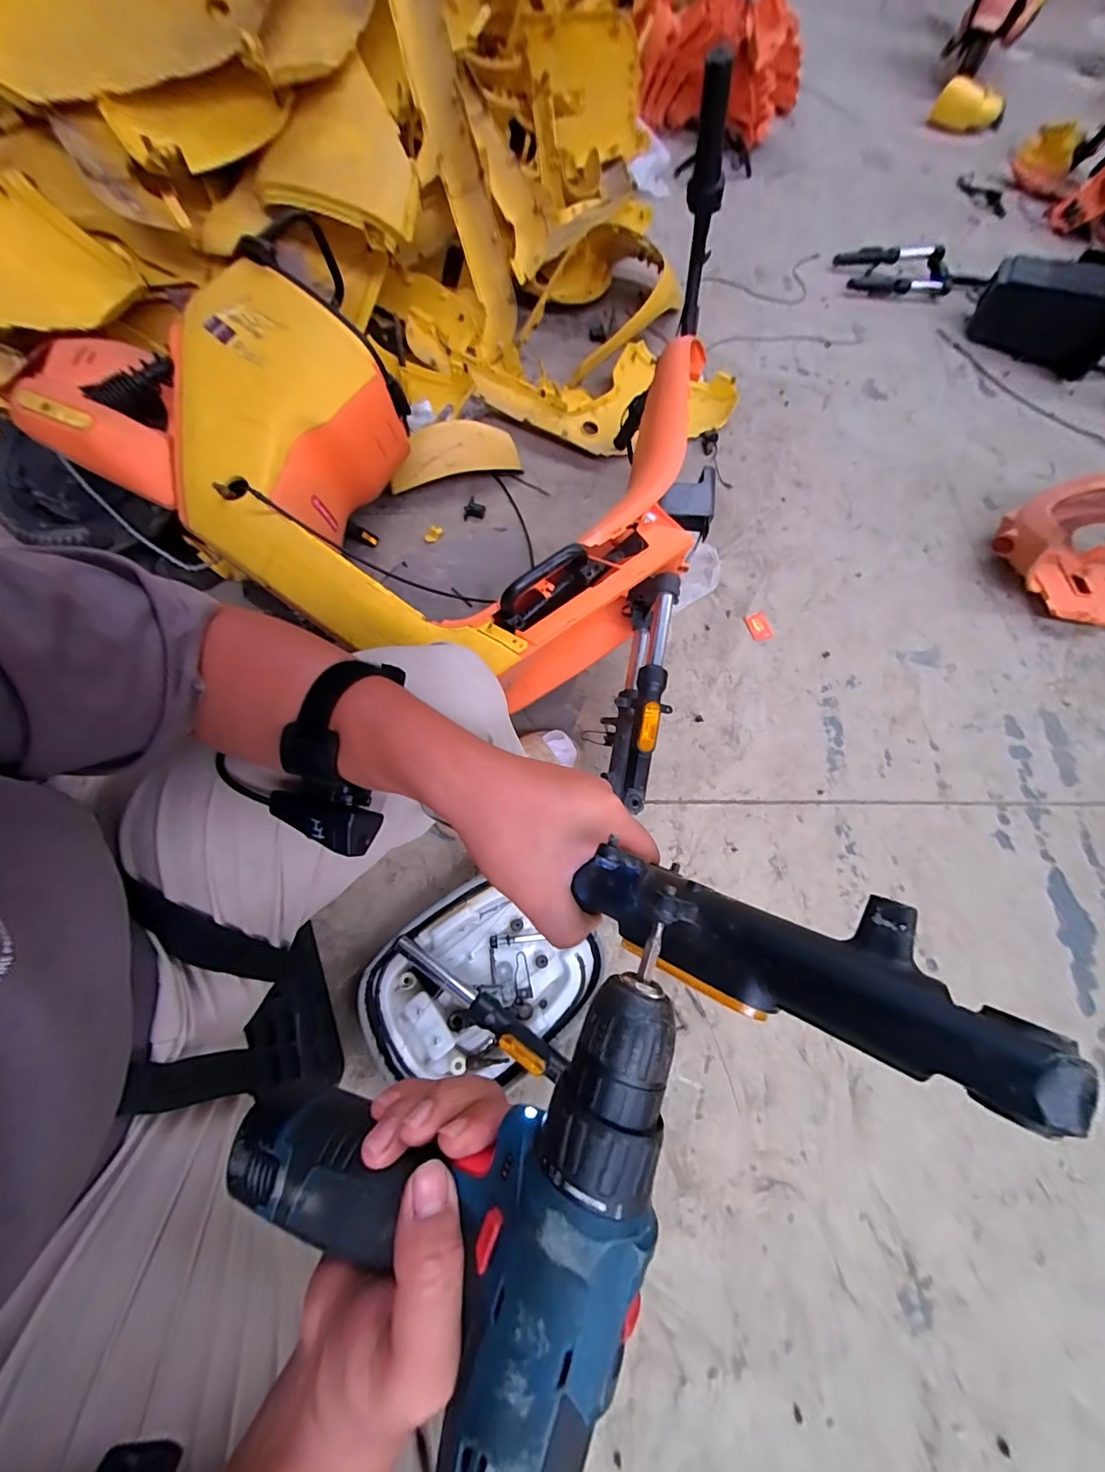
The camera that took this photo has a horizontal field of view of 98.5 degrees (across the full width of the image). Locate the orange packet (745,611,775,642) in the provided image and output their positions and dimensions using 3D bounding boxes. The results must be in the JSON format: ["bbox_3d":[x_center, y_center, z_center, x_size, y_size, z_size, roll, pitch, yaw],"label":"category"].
[{"bbox_3d":[0.459,-0.243,1.055,0.053,0.010,0.064,-19,71,-12],"label":"orange packet"}]

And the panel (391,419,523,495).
[{"bbox_3d":[-0.225,-0.646,1.086,0.297,0.116,0.042,-20,33,-18],"label":"panel"}]

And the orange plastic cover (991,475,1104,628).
[{"bbox_3d":[1.332,-0.465,1.136,0.463,0.179,0.382,5,68,-3],"label":"orange plastic cover"}]

